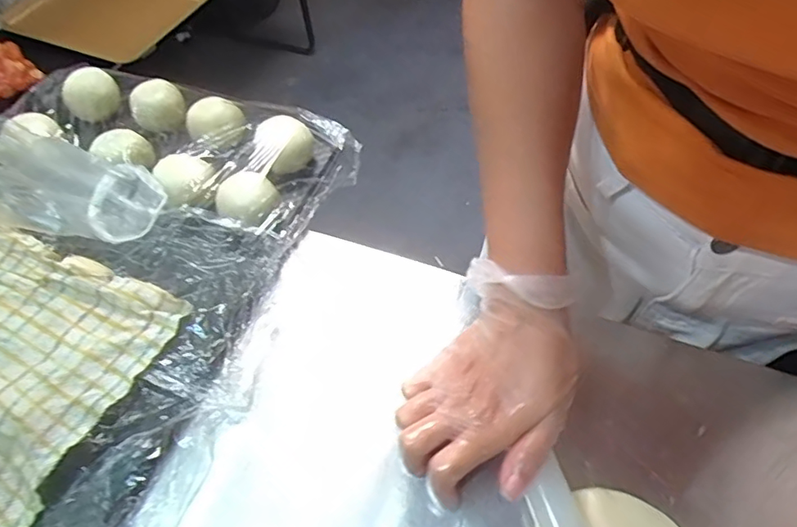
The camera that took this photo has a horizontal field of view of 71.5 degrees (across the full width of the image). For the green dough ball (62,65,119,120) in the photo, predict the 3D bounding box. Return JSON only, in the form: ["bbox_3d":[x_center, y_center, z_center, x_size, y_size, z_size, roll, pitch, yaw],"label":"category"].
[{"bbox_3d":[-0.302,-0.164,0.550,0.050,0.032,0.054,-32,58,-17],"label":"green dough ball"}]

